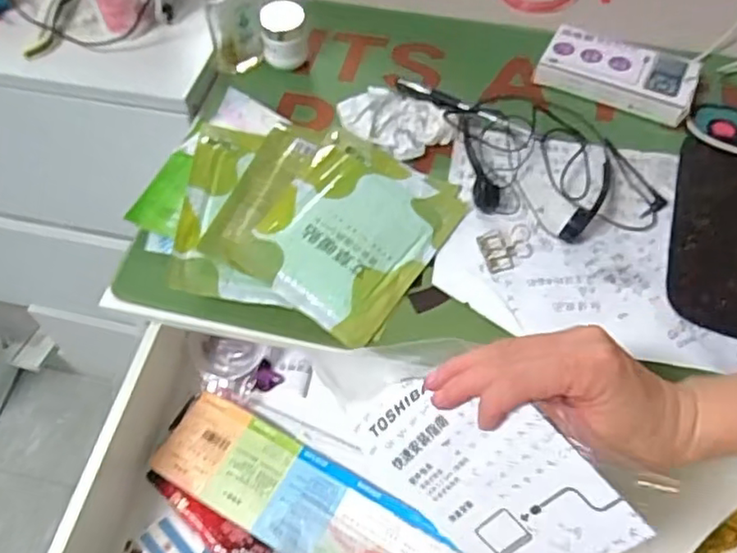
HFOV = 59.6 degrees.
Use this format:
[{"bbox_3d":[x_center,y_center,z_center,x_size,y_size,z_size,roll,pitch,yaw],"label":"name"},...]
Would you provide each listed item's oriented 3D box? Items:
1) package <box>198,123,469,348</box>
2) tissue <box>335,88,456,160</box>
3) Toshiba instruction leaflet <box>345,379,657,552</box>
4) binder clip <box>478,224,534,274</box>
[{"bbox_3d":[-0.029,-0.051,0.499,0.164,0.016,0.167,24,59,15],"label":"package"},{"bbox_3d":[0.024,-0.139,0.565,0.085,0.019,0.083,-29,61,-18],"label":"tissue"},{"bbox_3d":[0.063,0.108,0.358,0.149,0.104,0.012,43,35,14],"label":"Toshiba instruction leaflet"},{"bbox_3d":[0.110,-0.023,0.506,0.042,0.008,0.036,-12,57,-8],"label":"binder clip"}]

